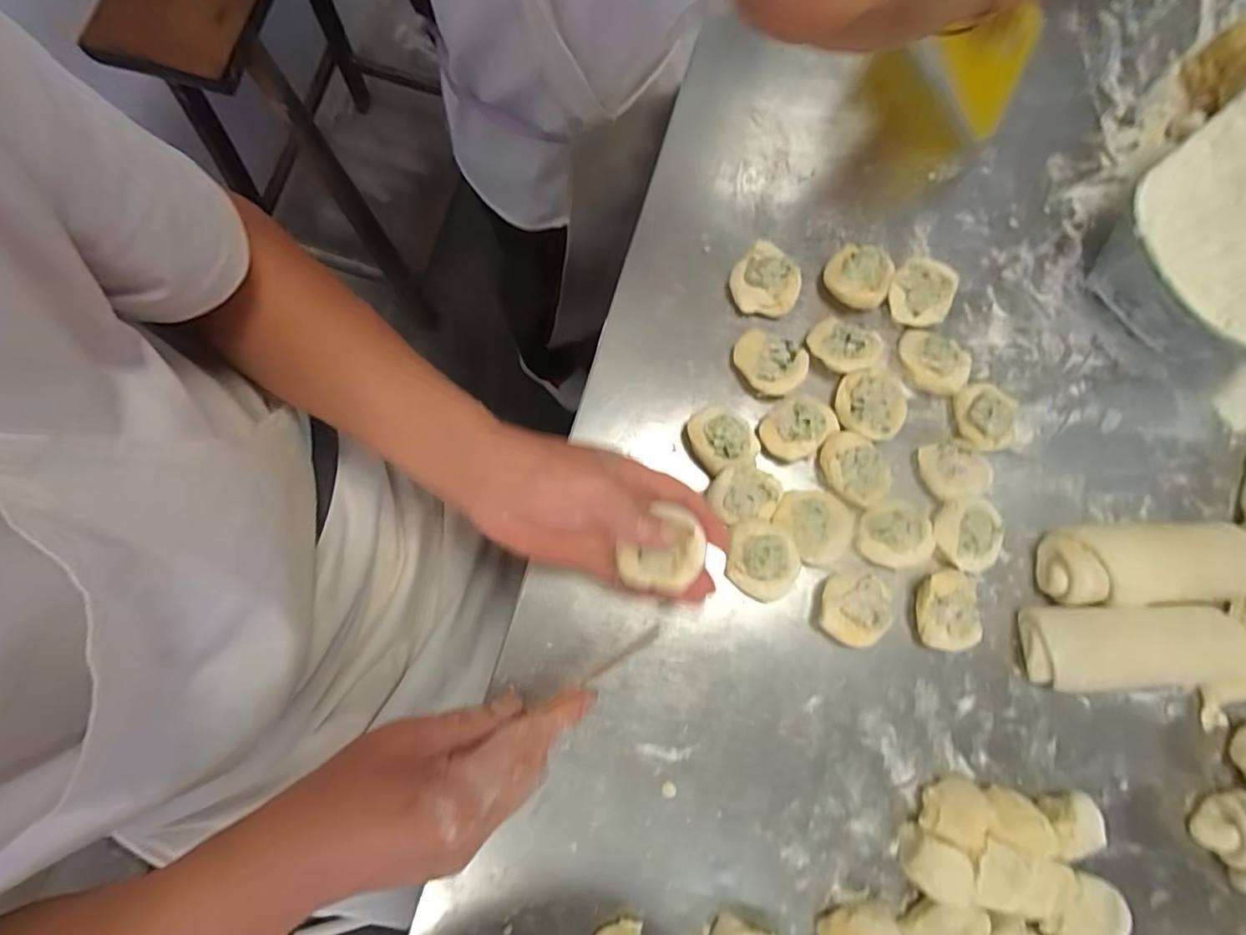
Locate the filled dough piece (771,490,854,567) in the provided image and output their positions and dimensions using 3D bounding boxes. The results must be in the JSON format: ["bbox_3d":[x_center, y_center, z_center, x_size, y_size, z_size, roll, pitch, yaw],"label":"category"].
[{"bbox_3d":[0.148,0.042,0.433,0.051,0.026,0.057,-36,81,-8],"label":"filled dough piece"}]

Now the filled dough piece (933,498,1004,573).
[{"bbox_3d":[0.265,0.053,0.438,0.052,0.026,0.054,0,79,-1],"label":"filled dough piece"}]

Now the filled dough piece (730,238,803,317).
[{"bbox_3d":[0.118,-0.152,0.471,0.056,0.030,0.051,39,81,7],"label":"filled dough piece"}]

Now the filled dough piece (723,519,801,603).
[{"bbox_3d":[0.102,0.070,0.427,0.048,0.036,0.059,-32,81,-7],"label":"filled dough piece"}]

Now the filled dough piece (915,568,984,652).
[{"bbox_3d":[0.244,0.108,0.428,0.046,0.026,0.057,5,79,0],"label":"filled dough piece"}]

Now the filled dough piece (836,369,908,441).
[{"bbox_3d":[0.197,-0.049,0.455,0.051,0.026,0.054,17,79,2],"label":"filled dough piece"}]

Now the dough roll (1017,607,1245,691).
[{"bbox_3d":[0.394,0.134,0.416,0.193,0.046,0.058,0,79,-1],"label":"dough roll"}]

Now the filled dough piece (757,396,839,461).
[{"bbox_3d":[0.138,-0.031,0.446,0.058,0.024,0.044,-41,82,-8],"label":"filled dough piece"}]

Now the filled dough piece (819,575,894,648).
[{"bbox_3d":[0.172,0.106,0.421,0.047,0.026,0.050,0,79,-1],"label":"filled dough piece"}]

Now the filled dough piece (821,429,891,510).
[{"bbox_3d":[0.182,0.002,0.445,0.044,0.026,0.059,-38,82,-8],"label":"filled dough piece"}]

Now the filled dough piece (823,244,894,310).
[{"bbox_3d":[0.198,-0.160,0.477,0.052,0.031,0.046,38,80,6],"label":"filled dough piece"}]

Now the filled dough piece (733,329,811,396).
[{"bbox_3d":[0.117,-0.083,0.458,0.057,0.023,0.046,28,80,5],"label":"filled dough piece"}]

